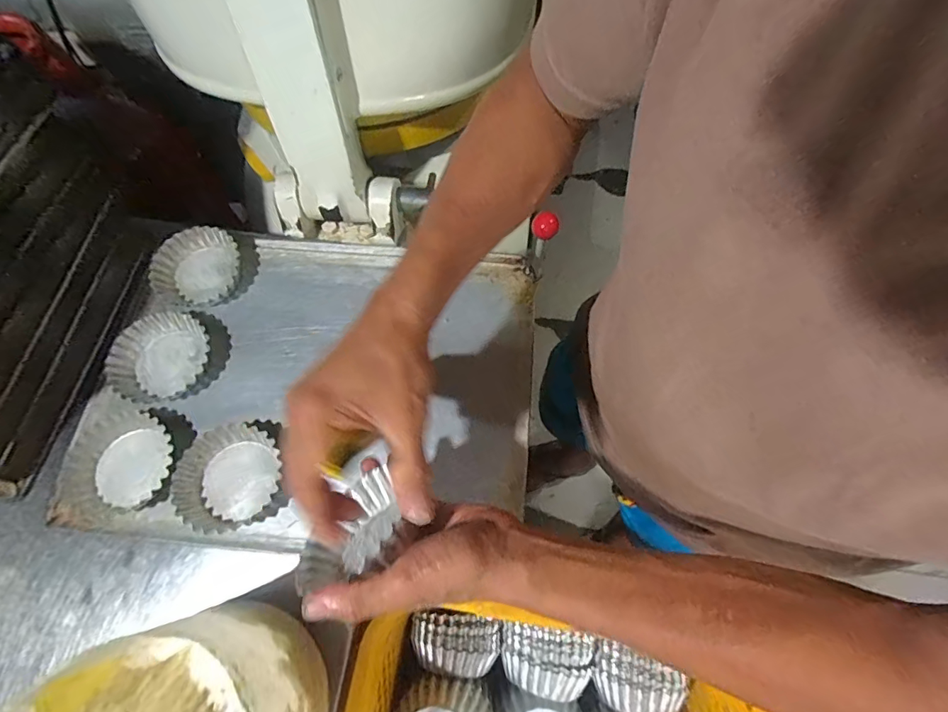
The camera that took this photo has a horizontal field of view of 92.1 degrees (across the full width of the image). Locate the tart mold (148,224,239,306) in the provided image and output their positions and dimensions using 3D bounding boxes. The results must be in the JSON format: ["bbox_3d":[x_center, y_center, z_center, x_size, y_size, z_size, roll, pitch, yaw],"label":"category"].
[{"bbox_3d":[-0.322,-0.104,0.533,0.086,0.028,0.095,37,74,16],"label":"tart mold"}]

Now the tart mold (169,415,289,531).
[{"bbox_3d":[-0.235,0.115,0.446,0.097,0.030,0.100,-18,68,-5],"label":"tart mold"}]

